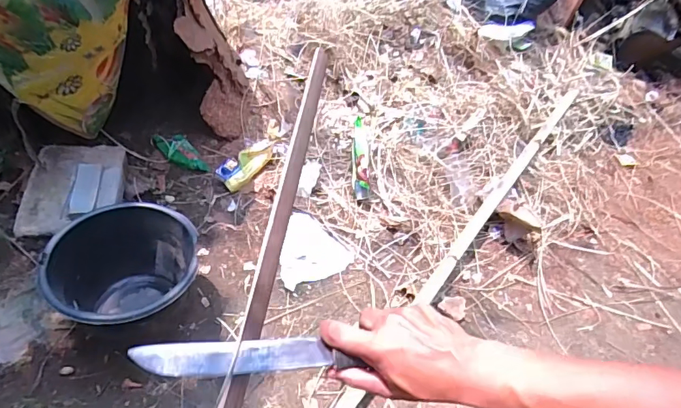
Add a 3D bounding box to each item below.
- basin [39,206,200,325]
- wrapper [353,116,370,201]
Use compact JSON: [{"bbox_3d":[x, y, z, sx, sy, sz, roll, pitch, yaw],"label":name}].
[{"bbox_3d":[-0.425,0.167,0.969,0.263,0.222,0.273,3,46,-3],"label":"basin"},{"bbox_3d":[0.059,-0.145,1.376,0.049,0.032,0.276,1,66,-4],"label":"wrapper"}]

